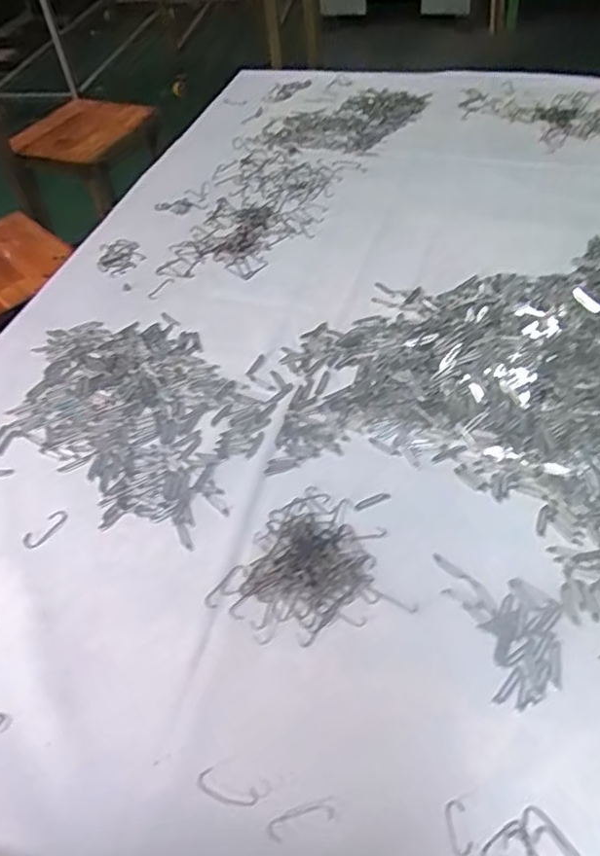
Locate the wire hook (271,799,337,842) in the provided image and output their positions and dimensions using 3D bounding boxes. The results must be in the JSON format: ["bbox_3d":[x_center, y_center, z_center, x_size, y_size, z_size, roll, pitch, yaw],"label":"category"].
[{"bbox_3d":[0.001,0.246,0.391,0.042,0.004,0.013,-18,49,-10],"label":"wire hook"}]

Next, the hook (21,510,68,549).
[{"bbox_3d":[-0.223,0.090,0.549,0.018,0.004,0.043,32,59,30],"label":"hook"}]

